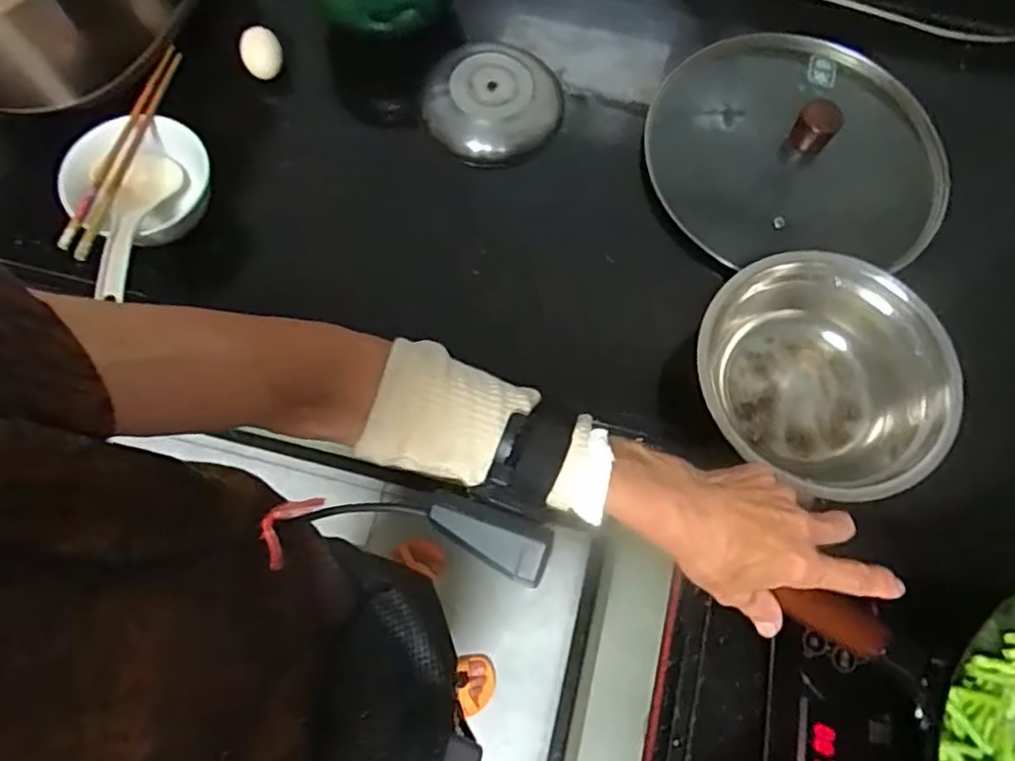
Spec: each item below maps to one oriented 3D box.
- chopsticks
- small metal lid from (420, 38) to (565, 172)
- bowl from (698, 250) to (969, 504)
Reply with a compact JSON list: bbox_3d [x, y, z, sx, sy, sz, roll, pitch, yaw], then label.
[{"bbox_3d":[-0.339,-0.208,0.597,0.024,0.014,0.223,14,72,3],"label":"chopsticks"},{"bbox_3d":[-0.016,-0.286,0.688,0.140,0.038,0.125,-1,71,-2],"label":"small metal lid"},{"bbox_3d":[0.264,-0.009,0.574,0.195,0.086,0.171,31,73,8],"label":"bowl"}]

